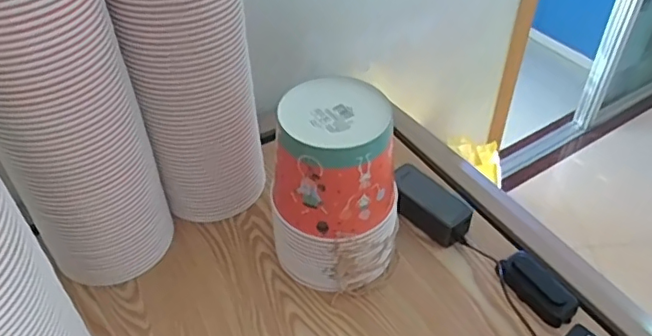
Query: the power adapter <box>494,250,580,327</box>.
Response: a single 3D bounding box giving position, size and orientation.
[{"bbox_3d":[0.278,0.154,0.743,0.062,0.033,0.105,-28,50,-26],"label":"power adapter"}]

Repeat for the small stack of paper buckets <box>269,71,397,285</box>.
[{"bbox_3d":[0.016,0.033,0.716,0.147,0.248,0.145,4,44,5],"label":"small stack of paper buckets"}]

